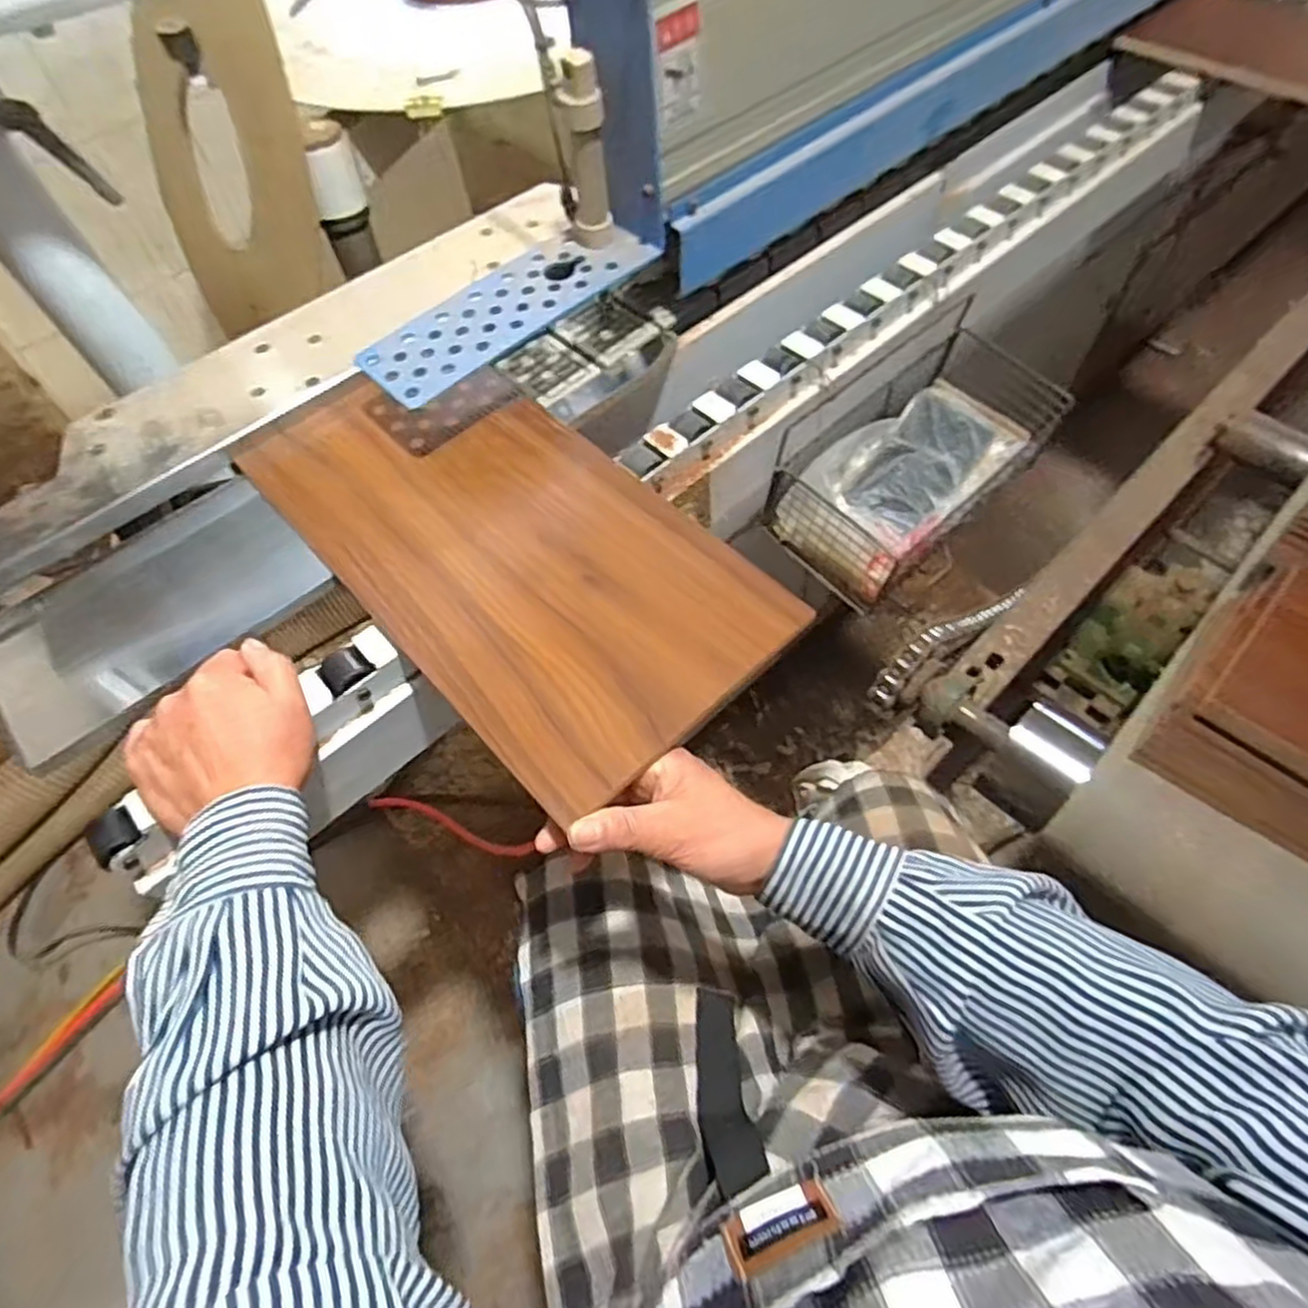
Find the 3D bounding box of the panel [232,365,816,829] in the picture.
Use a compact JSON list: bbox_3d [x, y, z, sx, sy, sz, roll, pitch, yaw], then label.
[{"bbox_3d":[-0.103,-0.082,0.486,0.190,0.021,0.384,-39,66,-18],"label":"panel"}]

